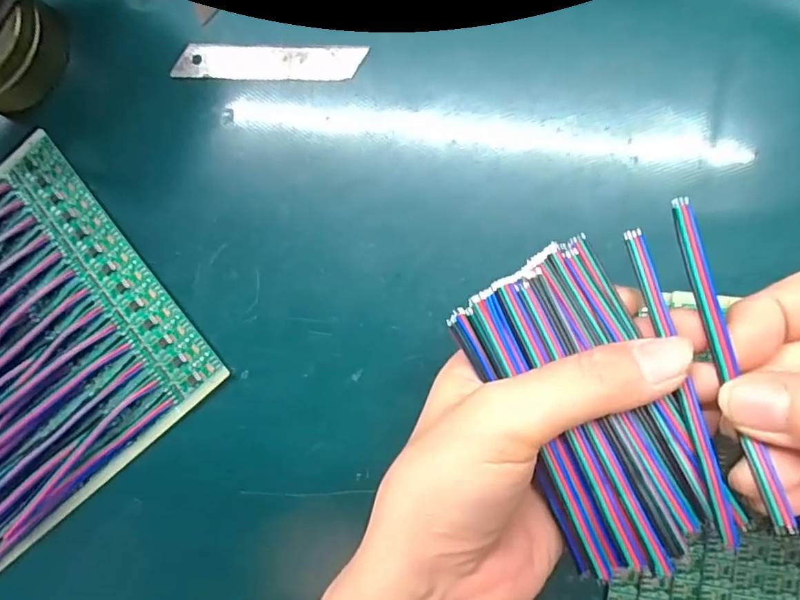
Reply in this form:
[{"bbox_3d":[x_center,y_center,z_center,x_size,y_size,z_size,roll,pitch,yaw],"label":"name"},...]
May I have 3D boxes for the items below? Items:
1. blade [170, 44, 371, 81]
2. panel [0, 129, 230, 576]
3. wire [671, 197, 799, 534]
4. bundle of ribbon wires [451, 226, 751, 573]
[{"bbox_3d":[-0.065,-0.120,0.260,0.095,0.005,0.019,4,86,8],"label":"blade"},{"bbox_3d":[-0.240,0.067,0.262,0.279,0.018,0.156,-41,87,5],"label":"panel"},{"bbox_3d":[0.098,0.016,0.155,0.006,0.005,0.099,-12,77,5],"label":"wire"},{"bbox_3d":[0.068,0.031,0.171,0.066,0.024,0.100,-28,84,3],"label":"bundle of ribbon wires"}]

